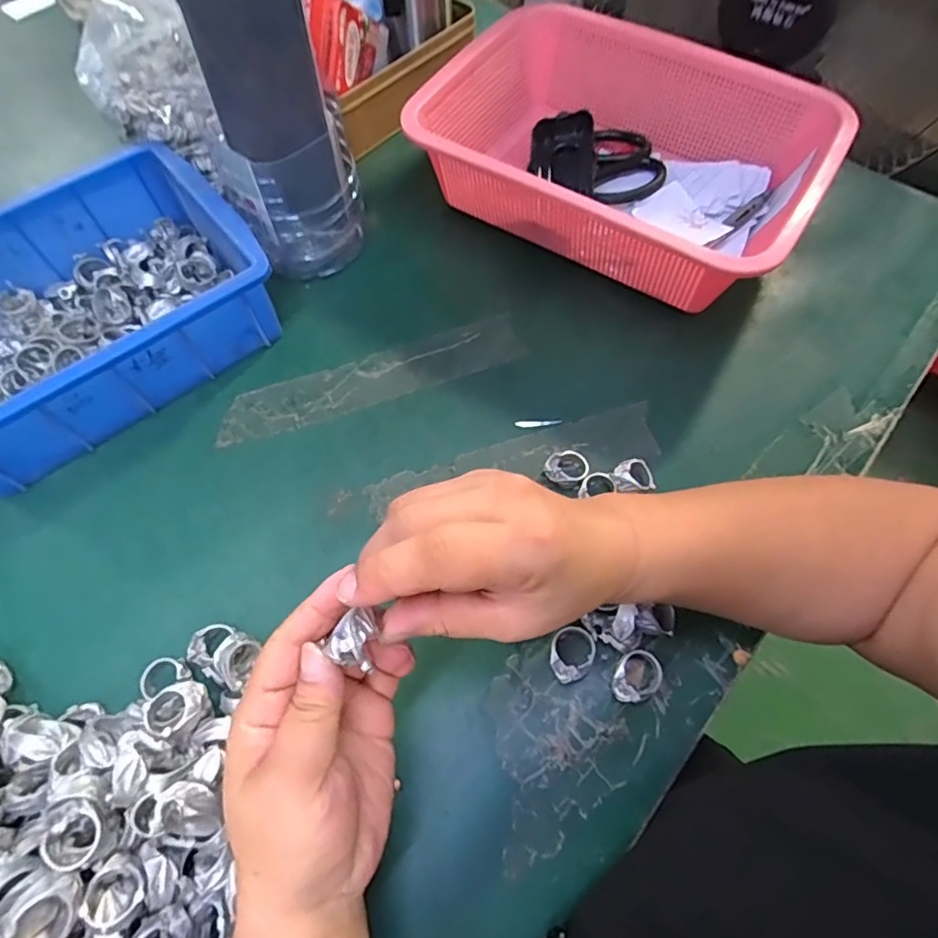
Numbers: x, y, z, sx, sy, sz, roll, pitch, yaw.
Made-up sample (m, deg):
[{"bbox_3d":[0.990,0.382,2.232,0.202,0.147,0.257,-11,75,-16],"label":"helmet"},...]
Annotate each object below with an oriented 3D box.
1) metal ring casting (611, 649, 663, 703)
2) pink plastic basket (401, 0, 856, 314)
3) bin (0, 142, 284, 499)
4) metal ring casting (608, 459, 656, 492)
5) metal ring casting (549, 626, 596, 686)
[{"bbox_3d":[0.094,0.117,0.313,0.029,0.017,0.025,-19,65,-10],"label":"metal ring casting"},{"bbox_3d":[0.123,-0.247,0.459,0.299,0.101,0.211,32,67,14],"label":"pink plastic basket"},{"bbox_3d":[-0.276,-0.110,0.397,0.241,0.079,0.166,-36,69,-17],"label":"bin"},{"bbox_3d":[0.108,0.006,0.366,0.029,0.014,0.023,-19,65,-10],"label":"metal ring casting"},{"bbox_3d":[0.059,0.107,0.321,0.028,0.013,0.027,0,63,-1],"label":"metal ring casting"}]

